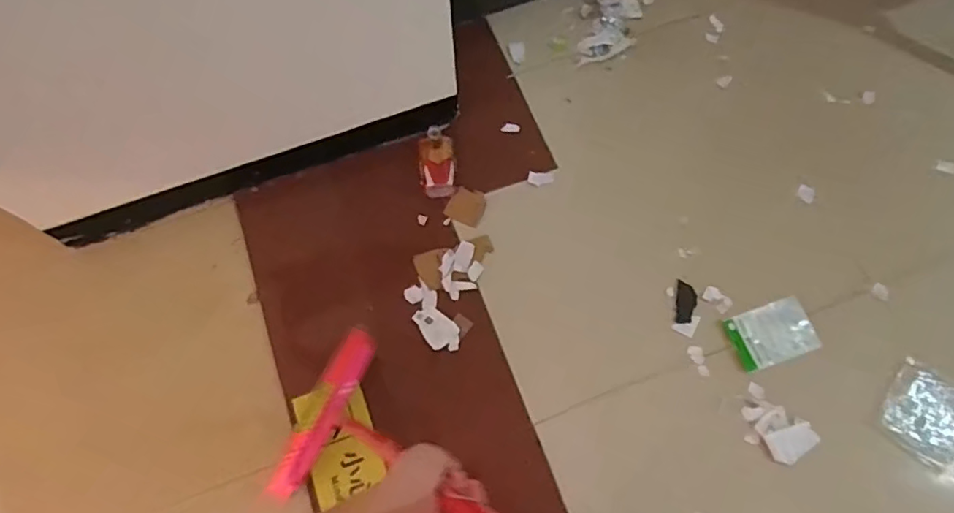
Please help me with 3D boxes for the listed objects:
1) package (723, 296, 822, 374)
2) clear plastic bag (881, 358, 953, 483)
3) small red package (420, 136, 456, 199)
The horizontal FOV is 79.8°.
[{"bbox_3d":[0.599,0.158,1.156,0.162,0.021,0.112,-19,69,-6],"label":"package"},{"bbox_3d":[0.900,0.326,1.082,0.220,0.033,0.170,27,72,11],"label":"clear plastic bag"},{"bbox_3d":[-0.087,-0.202,1.261,0.073,0.020,0.145,-4,69,0],"label":"small red package"}]

